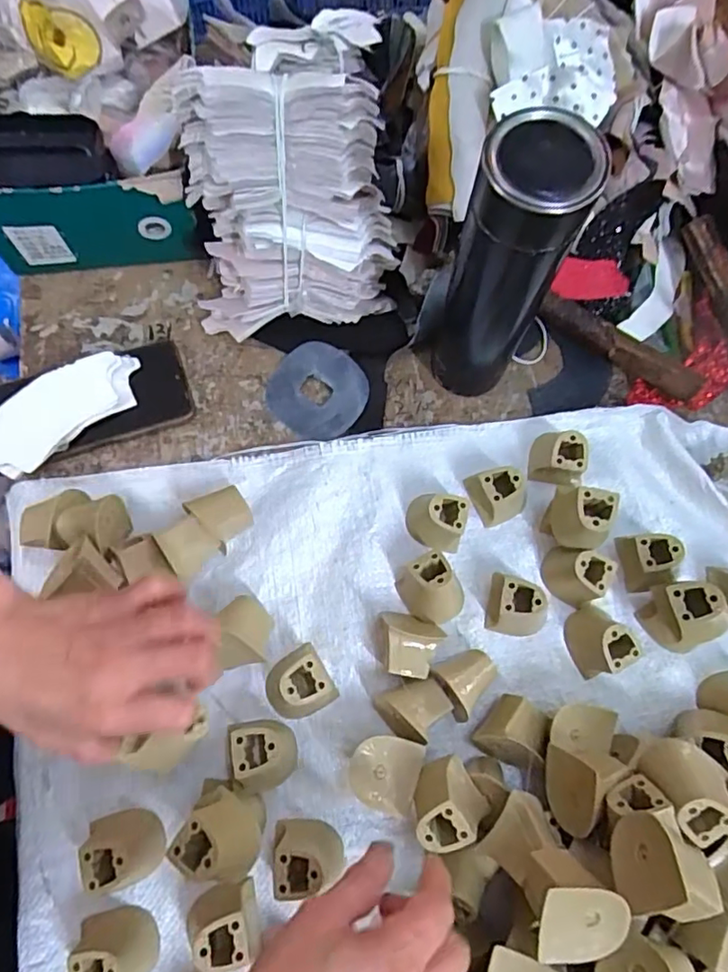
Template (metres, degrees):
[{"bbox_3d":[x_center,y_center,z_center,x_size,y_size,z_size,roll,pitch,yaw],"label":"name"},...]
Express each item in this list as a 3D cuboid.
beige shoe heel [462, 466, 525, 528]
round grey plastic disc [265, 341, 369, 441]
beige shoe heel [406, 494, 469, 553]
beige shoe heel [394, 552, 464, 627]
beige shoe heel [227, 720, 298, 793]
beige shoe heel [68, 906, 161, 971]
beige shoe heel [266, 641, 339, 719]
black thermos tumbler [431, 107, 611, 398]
[{"bbox_3d":[0.109,0.002,0.451,0.044,0.035,0.046,-26,75,-10],"label":"beige shoe heel"},{"bbox_3d":[-0.038,-0.081,0.484,0.081,0.008,0.078,1,72,-2],"label":"round grey plastic disc"},{"bbox_3d":[0.058,0.023,0.442,0.047,0.035,0.044,1,72,-2],"label":"beige shoe heel"},{"bbox_3d":[0.049,0.077,0.422,0.035,0.043,0.050,-33,76,-12],"label":"beige shoe heel"},{"bbox_3d":[-0.067,0.180,0.383,0.042,0.044,0.043,-9,73,-5],"label":"beige shoe heel"},{"bbox_3d":[-0.153,0.283,0.348,0.042,0.037,0.035,-9,73,-5],"label":"beige shoe heel"},{"bbox_3d":[-0.047,0.138,0.399,0.045,0.040,0.045,-31,76,-11],"label":"beige shoe heel"},{"bbox_3d":[0.087,-0.129,0.388,0.065,0.224,0.055,20,73,4],"label":"black thermos tumbler"}]

